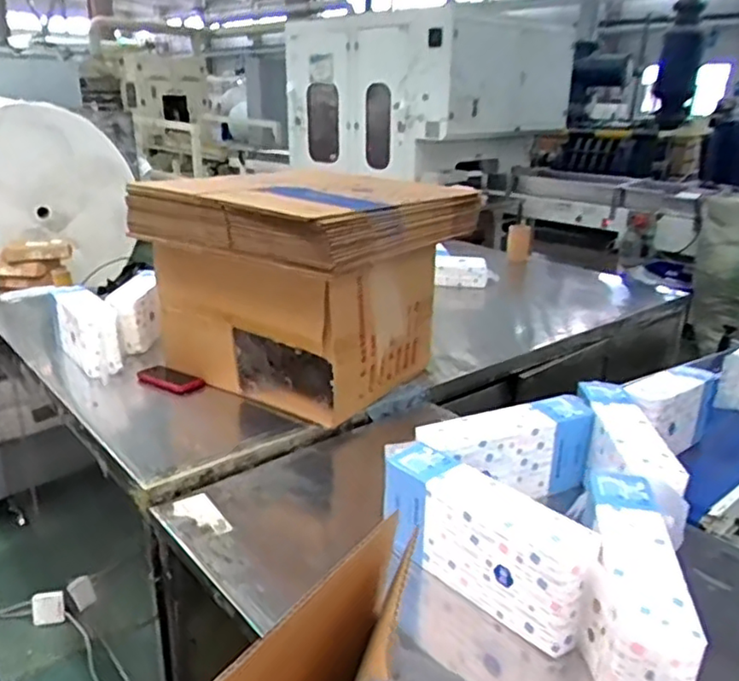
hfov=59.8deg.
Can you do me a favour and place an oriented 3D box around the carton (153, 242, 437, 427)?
[{"bbox_3d":[-0.166,-0.071,1.528,0.518,0.341,0.468,15,24,31],"label":"carton"}]

